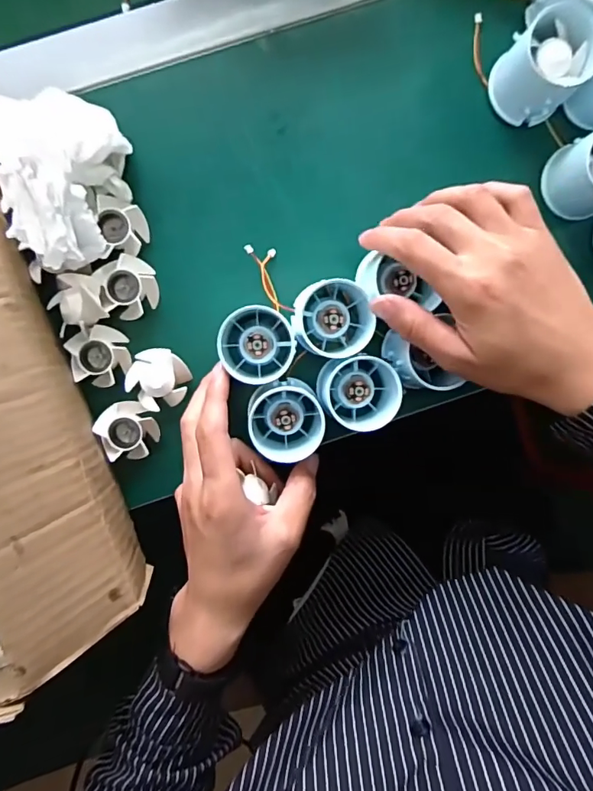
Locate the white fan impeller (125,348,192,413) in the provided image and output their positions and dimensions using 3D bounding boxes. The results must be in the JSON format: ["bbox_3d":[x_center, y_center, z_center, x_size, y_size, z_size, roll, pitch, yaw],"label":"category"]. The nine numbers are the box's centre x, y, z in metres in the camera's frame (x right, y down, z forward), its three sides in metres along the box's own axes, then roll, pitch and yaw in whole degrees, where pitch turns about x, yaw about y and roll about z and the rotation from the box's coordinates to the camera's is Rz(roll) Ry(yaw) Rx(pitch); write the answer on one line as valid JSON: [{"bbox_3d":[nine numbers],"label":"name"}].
[{"bbox_3d":[-0.102,-0.012,0.360,0.043,0.016,0.043,0,95,-3],"label":"white fan impeller"}]

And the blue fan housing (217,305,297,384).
[{"bbox_3d":[-0.027,-0.038,0.350,0.052,0.054,0.056,0,95,-3],"label":"blue fan housing"}]

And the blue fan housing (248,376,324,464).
[{"bbox_3d":[-0.007,0.016,0.354,0.053,0.054,0.051,0,95,-3],"label":"blue fan housing"}]

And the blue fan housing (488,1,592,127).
[{"bbox_3d":[0.170,-0.225,0.336,0.052,0.047,0.051,-42,96,1],"label":"blue fan housing"}]

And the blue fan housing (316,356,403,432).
[{"bbox_3d":[0.046,-0.003,0.354,0.058,0.049,0.051,10,95,-4],"label":"blue fan housing"}]

